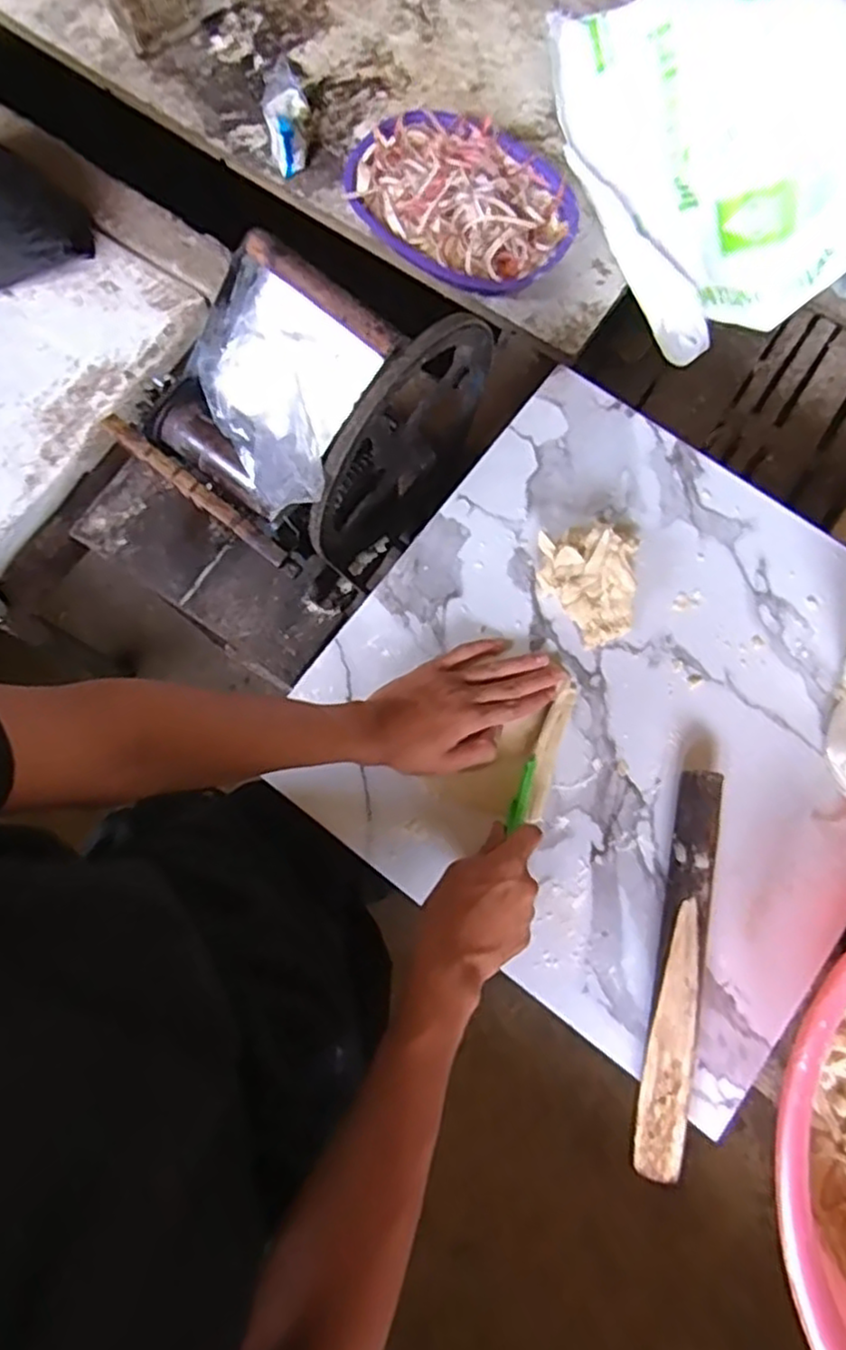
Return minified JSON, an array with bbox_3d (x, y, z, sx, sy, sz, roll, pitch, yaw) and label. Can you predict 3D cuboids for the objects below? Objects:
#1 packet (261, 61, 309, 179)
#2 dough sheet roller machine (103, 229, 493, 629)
[{"bbox_3d":[-0.189,-0.771,0.980,0.061,0.041,0.146,-6,93,-3],"label":"packet"},{"bbox_3d":[-0.114,-0.255,0.735,0.247,0.329,0.284,40,81,6],"label":"dough sheet roller machine"}]

